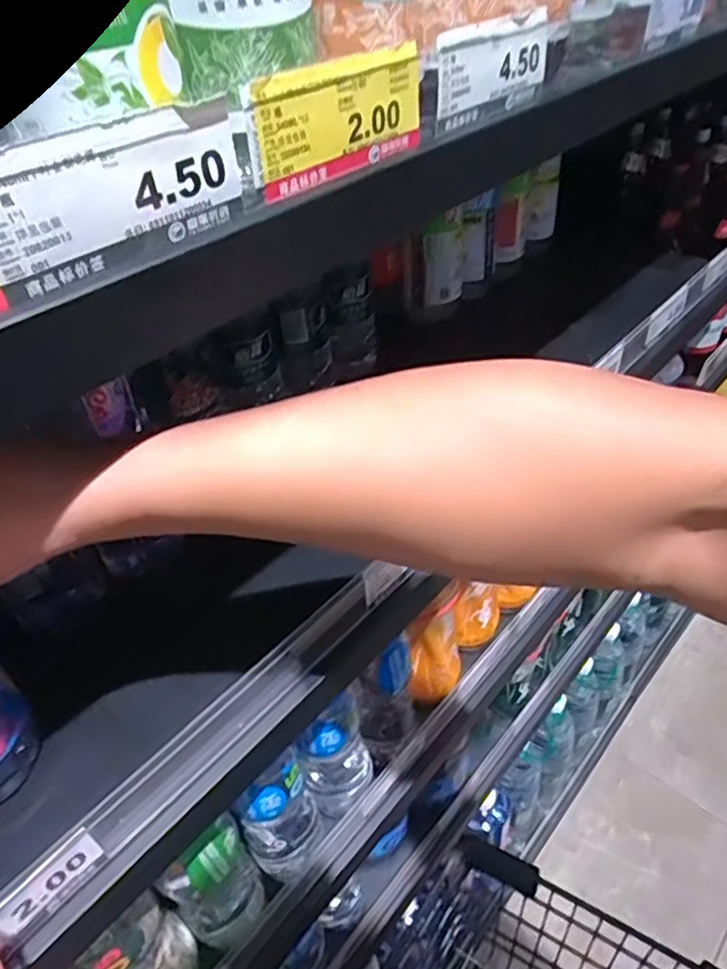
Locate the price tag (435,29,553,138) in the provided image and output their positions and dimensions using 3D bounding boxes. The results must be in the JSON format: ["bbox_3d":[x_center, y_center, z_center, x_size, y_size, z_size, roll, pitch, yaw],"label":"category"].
[{"bbox_3d":[0.064,-0.197,0.312,0.004,0.030,0.091,29,51,33],"label":"price tag"}]

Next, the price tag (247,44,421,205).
[{"bbox_3d":[-0.008,-0.143,0.252,0.004,0.039,0.090,29,51,32],"label":"price tag"}]

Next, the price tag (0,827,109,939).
[{"bbox_3d":[-0.150,0.193,0.310,0.004,0.025,0.051,6,35,45],"label":"price tag"}]

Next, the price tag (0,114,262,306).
[{"bbox_3d":[-0.073,-0.090,0.204,0.004,0.034,0.093,29,51,33],"label":"price tag"}]

